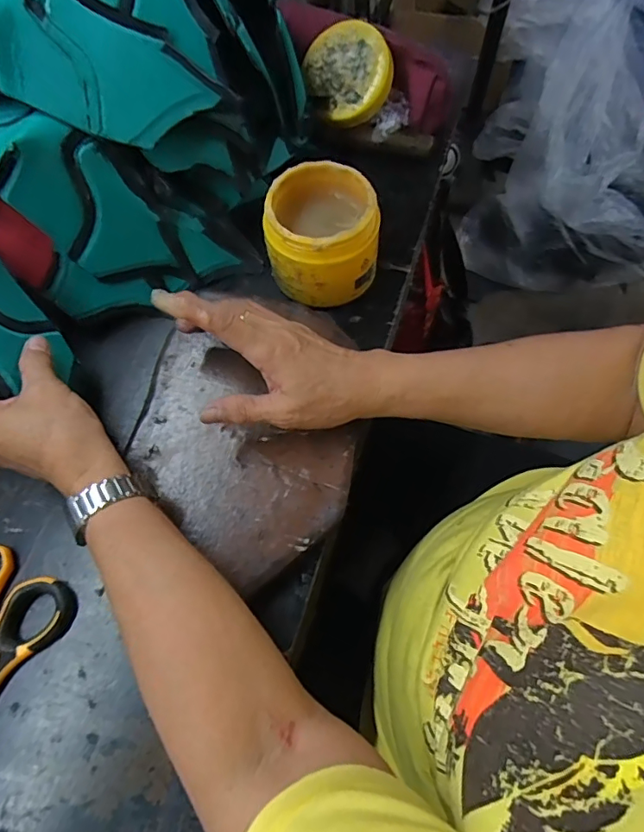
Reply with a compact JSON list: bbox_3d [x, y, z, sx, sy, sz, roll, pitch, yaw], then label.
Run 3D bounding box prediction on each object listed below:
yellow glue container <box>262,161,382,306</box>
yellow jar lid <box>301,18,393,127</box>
[{"bbox_3d":[0.002,-0.149,0.438,0.090,0.089,0.086,5,67,5],"label":"yellow glue container"},{"bbox_3d":[0.025,-0.340,0.504,0.082,0.022,0.087,7,100,21],"label":"yellow jar lid"}]

